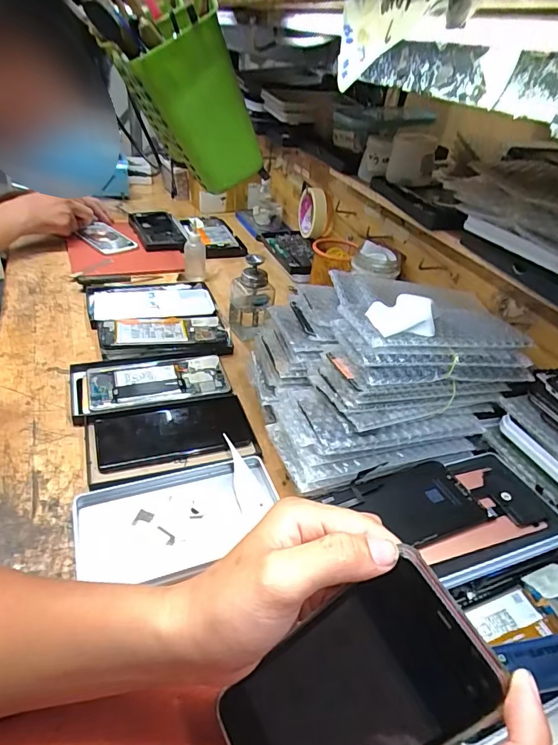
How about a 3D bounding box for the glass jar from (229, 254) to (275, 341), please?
[{"bbox_3d":[-0.041,-0.116,0.660,0.066,0.118,0.067,2,37,-6],"label":"glass jar"}]

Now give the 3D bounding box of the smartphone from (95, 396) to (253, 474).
[{"bbox_3d":[-0.116,0.066,0.487,0.161,0.013,0.074,-8,40,-19],"label":"smartphone"}]

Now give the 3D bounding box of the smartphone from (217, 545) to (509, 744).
[{"bbox_3d":[0.033,0.164,0.220,0.005,0.149,0.073,29,21,-54],"label":"smartphone"}]

